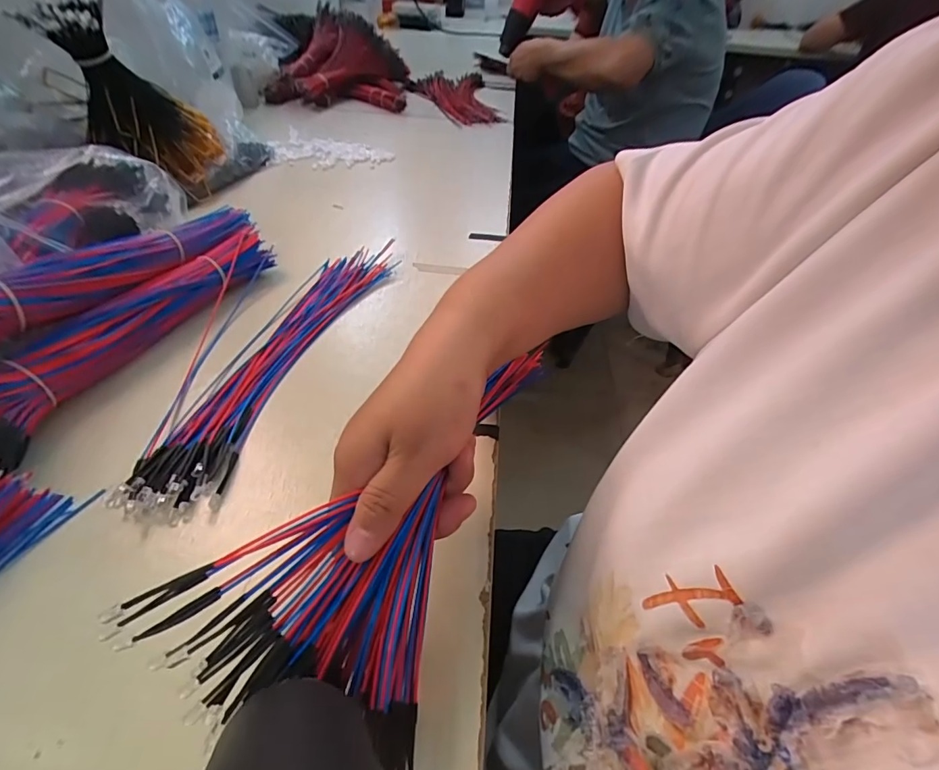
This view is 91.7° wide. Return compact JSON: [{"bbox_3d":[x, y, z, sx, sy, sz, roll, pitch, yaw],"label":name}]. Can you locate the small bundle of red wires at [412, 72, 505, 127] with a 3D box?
[{"bbox_3d":[-0.023,-0.589,0.931,0.148,0.038,0.267,-8,47,-14],"label":"small bundle of red wires"}]

